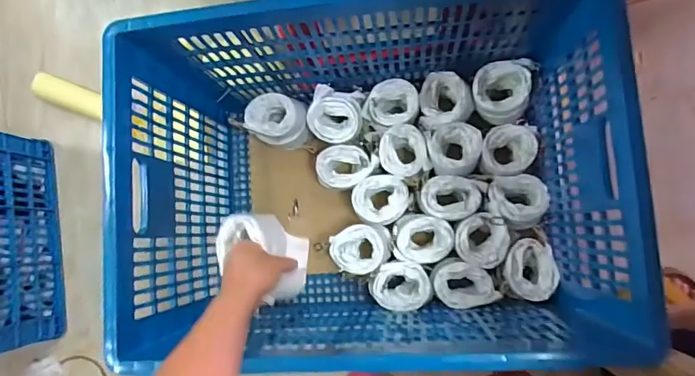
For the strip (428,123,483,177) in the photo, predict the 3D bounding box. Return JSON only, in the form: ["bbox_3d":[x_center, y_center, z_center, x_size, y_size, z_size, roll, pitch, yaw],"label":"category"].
[{"bbox_3d":[0.203,-0.070,0.865,0.097,0.077,0.101,1,85,8],"label":"strip"}]

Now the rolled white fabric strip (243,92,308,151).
[{"bbox_3d":[-0.134,-0.134,0.889,0.110,0.103,0.105,33,90,10],"label":"rolled white fabric strip"}]

